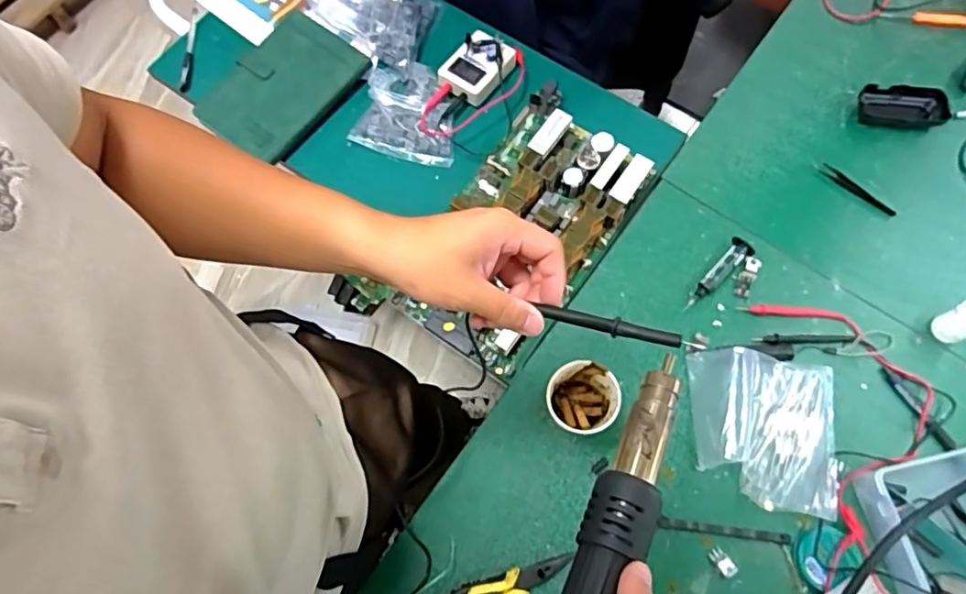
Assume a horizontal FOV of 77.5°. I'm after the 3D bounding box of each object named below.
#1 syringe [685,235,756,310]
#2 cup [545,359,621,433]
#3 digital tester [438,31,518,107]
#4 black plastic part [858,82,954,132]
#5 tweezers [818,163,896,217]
[{"bbox_3d":[0.287,-0.028,0.732,0.027,0.014,0.119,41,77,15],"label":"syringe"},{"bbox_3d":[0.107,0.113,0.652,0.068,0.083,0.071,-1,71,2],"label":"cup"},{"bbox_3d":[-0.004,-0.322,0.841,0.083,0.027,0.103,36,76,13],"label":"digital tester"},{"bbox_3d":[0.557,-0.250,0.796,0.111,0.014,0.061,7,71,5],"label":"black plastic part"},{"bbox_3d":[0.484,-0.138,0.777,0.105,0.006,0.018,38,76,14],"label":"tweezers"}]

